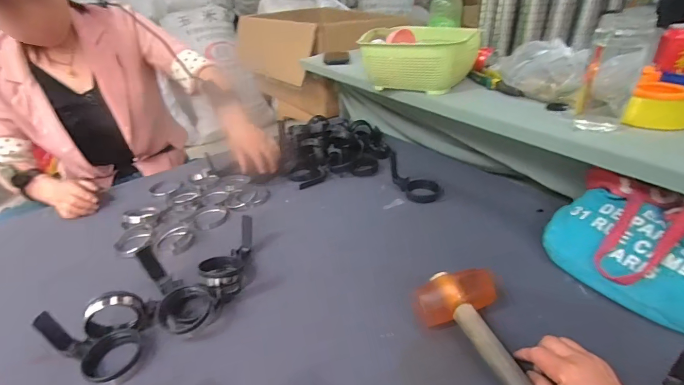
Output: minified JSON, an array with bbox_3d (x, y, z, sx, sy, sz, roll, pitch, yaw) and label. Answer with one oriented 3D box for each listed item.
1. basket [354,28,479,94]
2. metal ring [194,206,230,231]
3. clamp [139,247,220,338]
[{"bbox_3d":[0.168,-0.299,0.808,0.241,0.103,0.163,18,37,32],"label":"basket"},{"bbox_3d":[-0.272,0.053,0.758,0.070,0.011,0.070,-3,31,2],"label":"metal ring"},{"bbox_3d":[-0.227,0.137,0.510,0.075,0.115,0.088,-22,35,-27],"label":"clamp"}]

